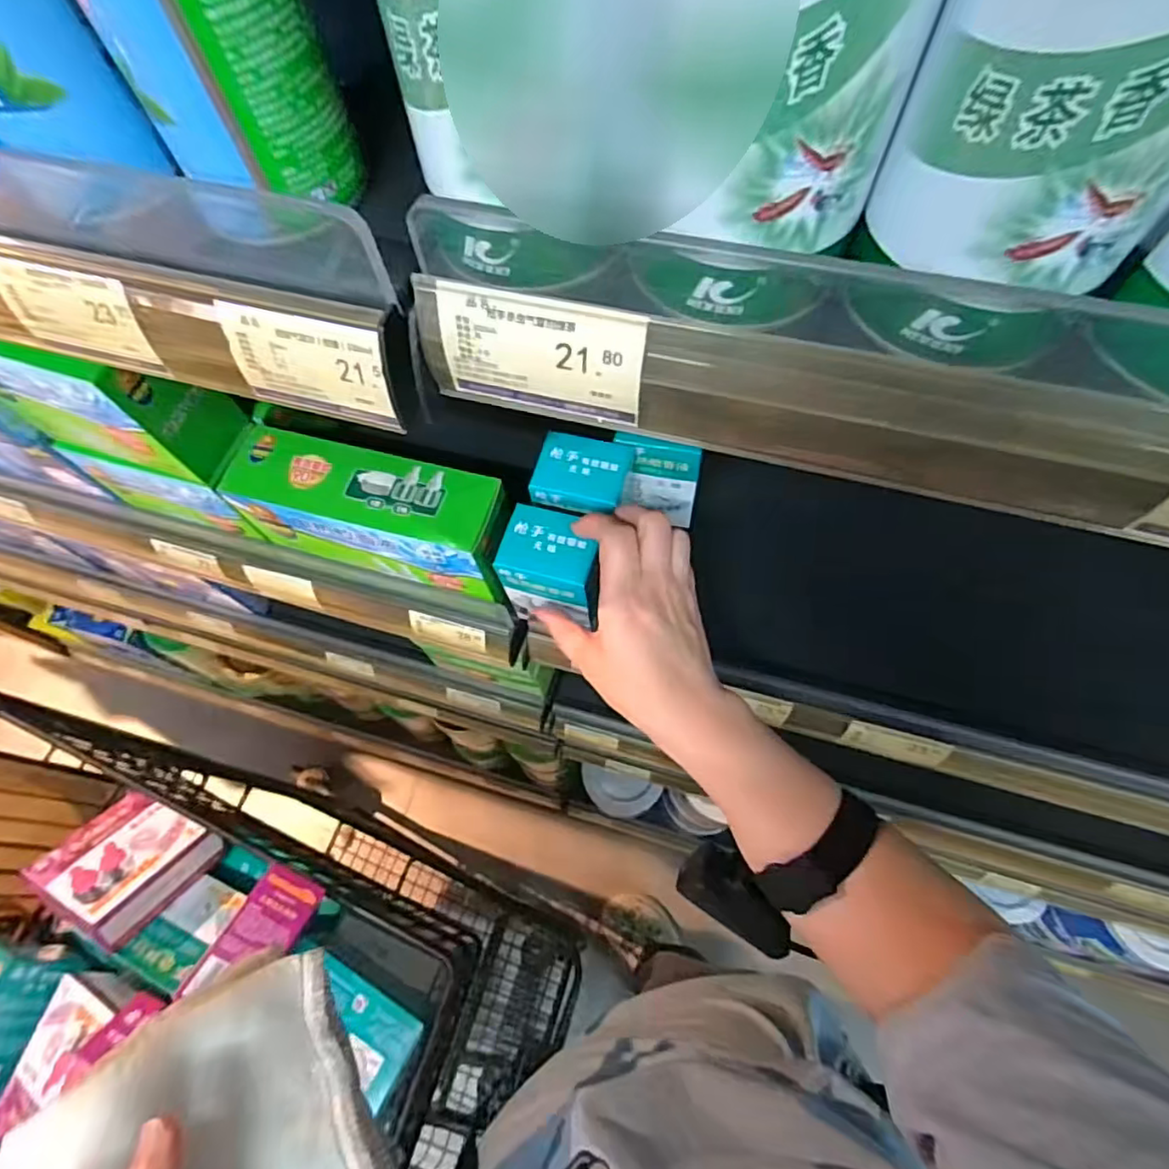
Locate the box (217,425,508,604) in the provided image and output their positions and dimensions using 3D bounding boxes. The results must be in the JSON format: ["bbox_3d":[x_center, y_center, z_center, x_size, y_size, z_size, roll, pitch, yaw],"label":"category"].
[{"bbox_3d":[-0.148,-0.048,0.441,0.188,0.073,0.064,12,66,8],"label":"box"}]

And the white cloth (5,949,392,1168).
[{"bbox_3d":[-0.155,0.243,0.262,0.115,0.020,0.123,-12,64,-42],"label":"white cloth"}]

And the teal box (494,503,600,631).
[{"bbox_3d":[-0.020,-0.011,0.413,0.064,0.060,0.052,12,66,8],"label":"teal box"}]

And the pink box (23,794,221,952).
[{"bbox_3d":[-0.425,0.261,0.576,0.111,0.055,0.113,22,38,21],"label":"pink box"}]

